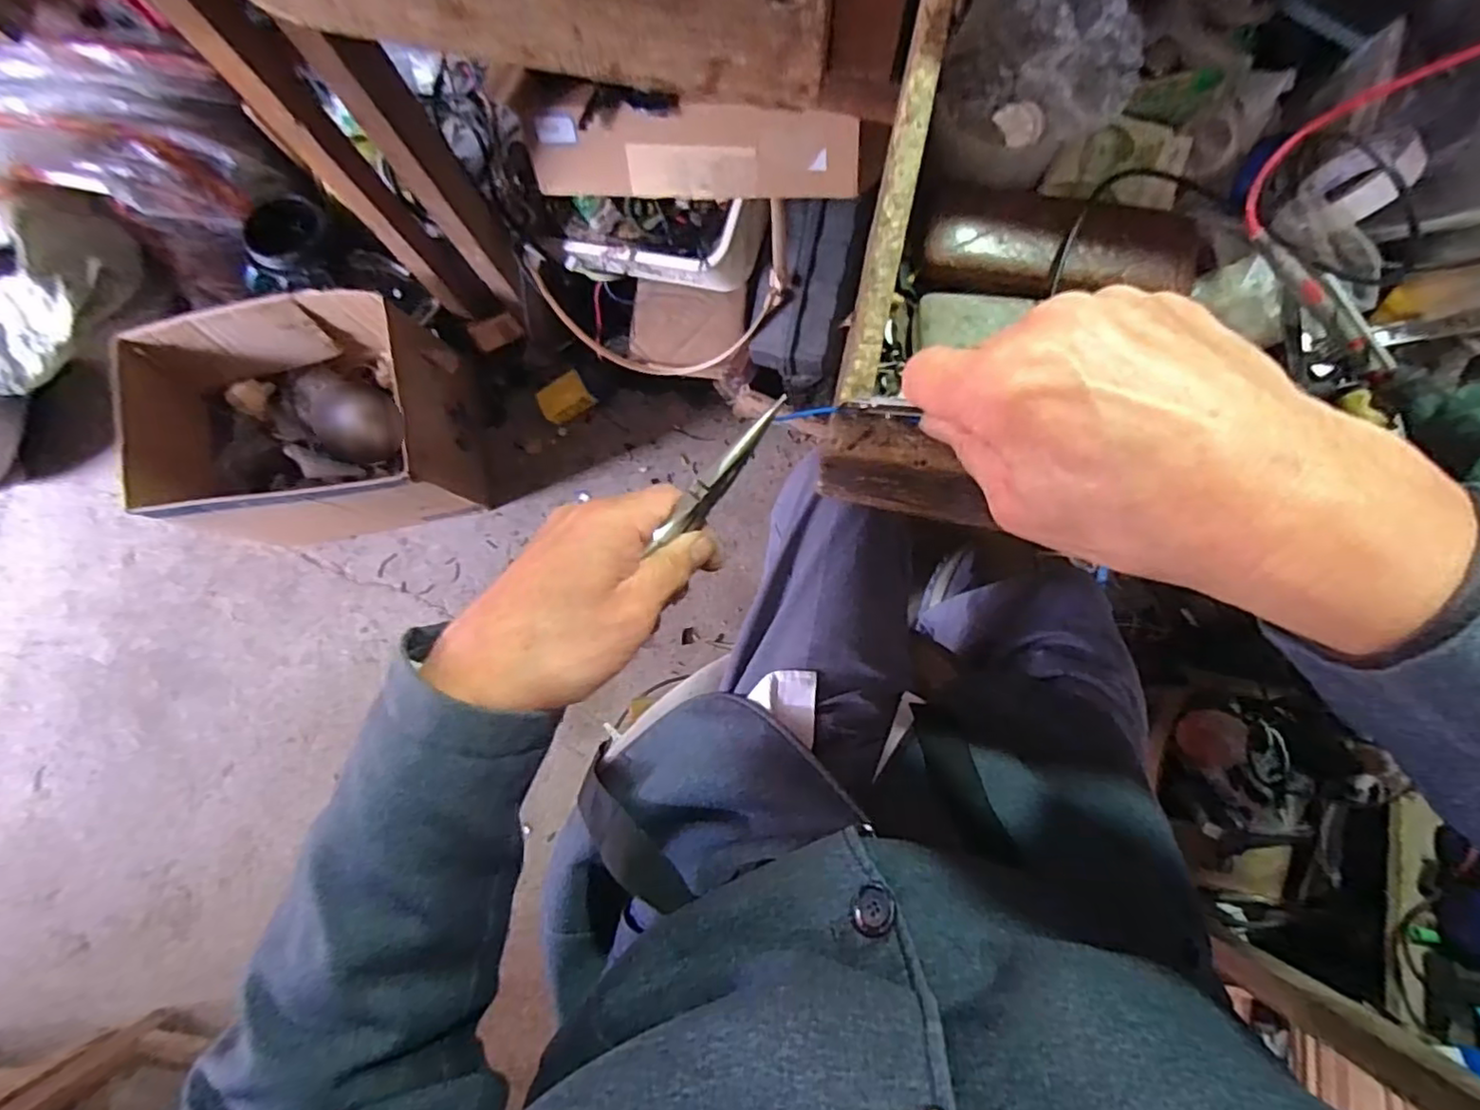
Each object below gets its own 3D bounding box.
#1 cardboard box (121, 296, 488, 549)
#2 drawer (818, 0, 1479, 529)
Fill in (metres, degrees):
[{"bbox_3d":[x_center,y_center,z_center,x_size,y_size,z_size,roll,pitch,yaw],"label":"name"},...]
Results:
[{"bbox_3d":[-0.623,-0.179,0.946,0.423,0.252,0.263,-8,83,0],"label":"cardboard box"},{"bbox_3d":[0.268,-0.174,0.336,0.387,0.104,0.343,11,84,2],"label":"drawer"}]

